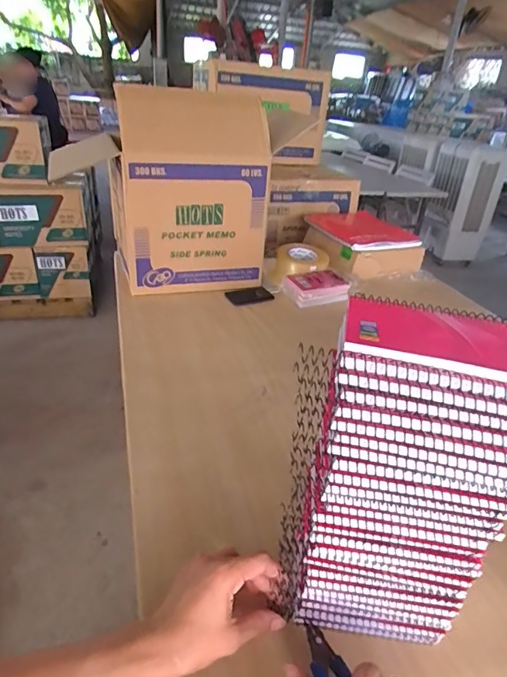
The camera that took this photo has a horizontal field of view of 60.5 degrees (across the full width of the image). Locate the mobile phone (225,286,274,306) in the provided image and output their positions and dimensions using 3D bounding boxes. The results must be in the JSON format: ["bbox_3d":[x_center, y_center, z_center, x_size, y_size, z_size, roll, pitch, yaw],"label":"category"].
[{"bbox_3d":[-0.009,-0.100,1.023,0.104,0.007,0.070,-11,33,-21],"label":"mobile phone"}]

